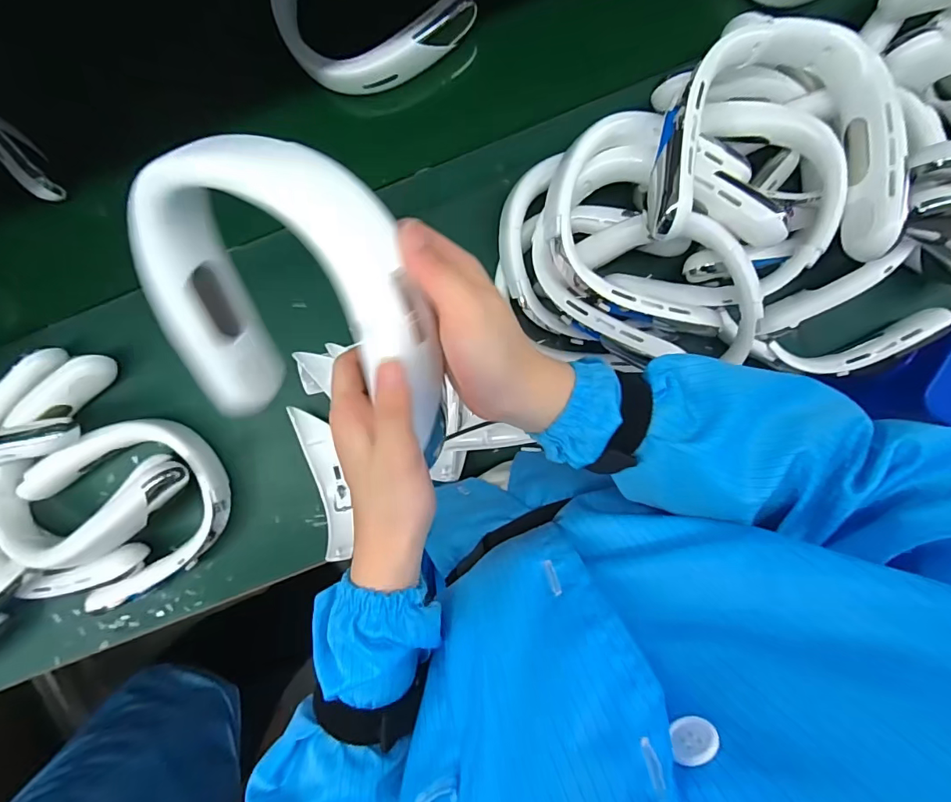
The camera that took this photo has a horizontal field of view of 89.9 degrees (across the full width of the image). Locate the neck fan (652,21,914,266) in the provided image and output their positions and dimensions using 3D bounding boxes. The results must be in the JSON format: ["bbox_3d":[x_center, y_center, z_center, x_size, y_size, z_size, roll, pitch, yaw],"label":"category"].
[{"bbox_3d":[0.264,-0.229,0.415,0.216,0.063,0.198,4,94,-1],"label":"neck fan"}]

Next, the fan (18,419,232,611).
[{"bbox_3d":[-0.390,0.119,0.554,0.188,0.053,0.184,0,94,0],"label":"fan"}]

